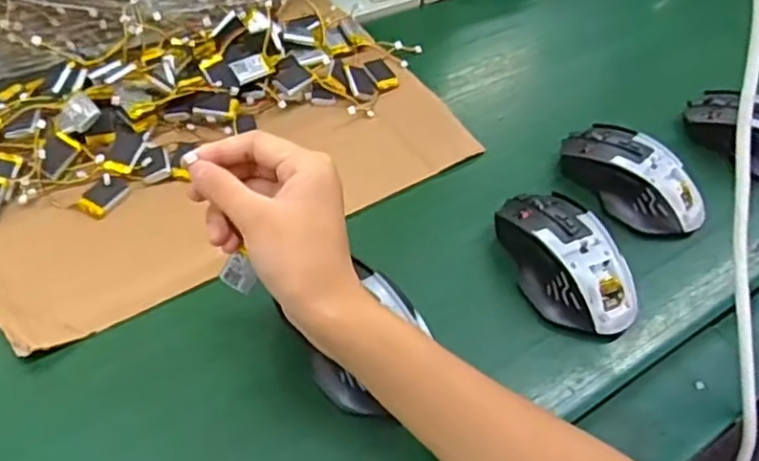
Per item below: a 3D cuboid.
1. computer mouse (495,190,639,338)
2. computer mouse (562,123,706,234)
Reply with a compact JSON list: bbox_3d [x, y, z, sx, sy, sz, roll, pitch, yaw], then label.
[{"bbox_3d":[0.127,0.019,0.477,0.063,0.039,0.109,-17,50,-23],"label":"computer mouse"},{"bbox_3d":[0.194,-0.040,0.543,0.056,0.046,0.111,-28,55,-30],"label":"computer mouse"}]

